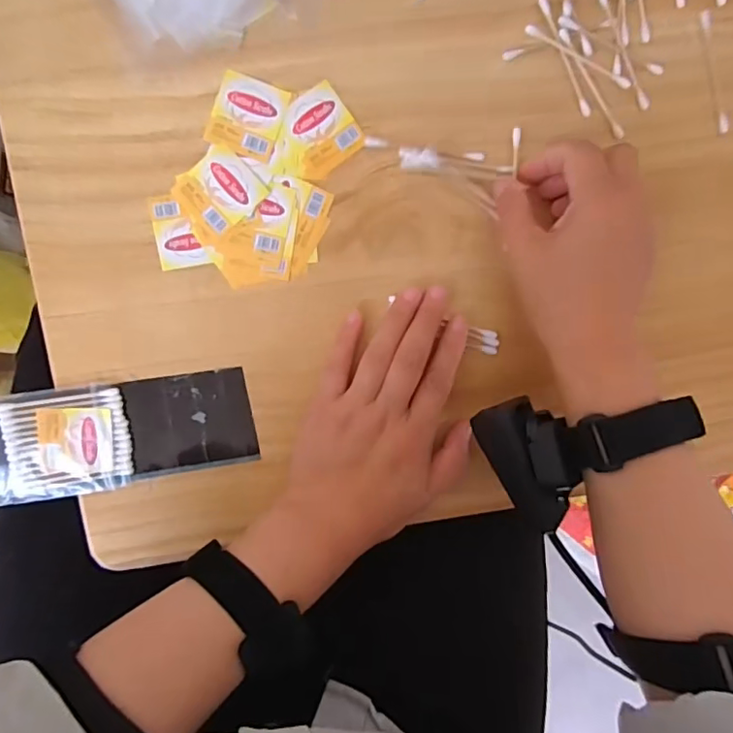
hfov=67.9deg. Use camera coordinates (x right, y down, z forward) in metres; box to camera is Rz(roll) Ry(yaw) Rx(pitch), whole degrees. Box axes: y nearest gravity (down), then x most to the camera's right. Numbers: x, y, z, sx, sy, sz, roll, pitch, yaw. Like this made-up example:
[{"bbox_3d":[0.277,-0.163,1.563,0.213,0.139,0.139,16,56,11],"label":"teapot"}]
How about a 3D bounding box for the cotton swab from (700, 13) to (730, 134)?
[{"bbox_3d":[0.212,-0.178,0.331,0.006,0.004,0.071,-18,98,-2],"label":"cotton swab"}]

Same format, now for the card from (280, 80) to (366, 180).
[{"bbox_3d":[-0.028,-0.137,0.318,0.042,0.004,0.042,-37,98,1],"label":"card"}]

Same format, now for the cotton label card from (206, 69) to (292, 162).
[{"bbox_3d":[-0.068,-0.144,0.313,0.039,0.004,0.042,19,95,-6],"label":"cotton label card"}]

